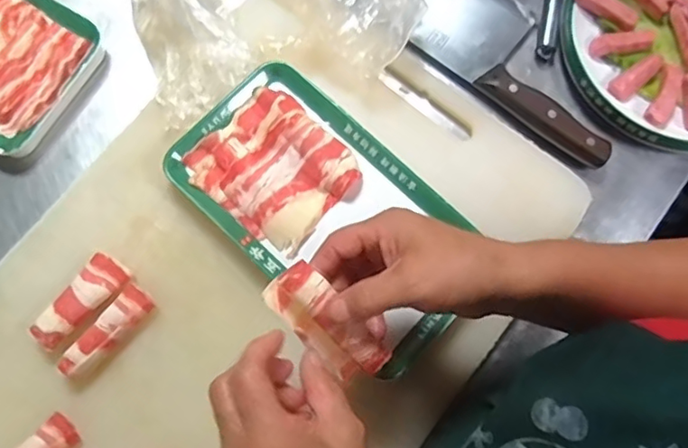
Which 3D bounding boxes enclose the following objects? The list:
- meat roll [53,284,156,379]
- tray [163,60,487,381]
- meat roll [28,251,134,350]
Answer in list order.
[{"bbox_3d":[-0.169,0.079,0.420,0.023,0.019,0.075,37,76,10],"label":"meat roll"},{"bbox_3d":[-0.013,-0.013,0.450,0.245,0.031,0.133,41,77,11],"label":"tray"},{"bbox_3d":[-0.193,0.056,0.427,0.030,0.017,0.074,40,76,11],"label":"meat roll"}]

